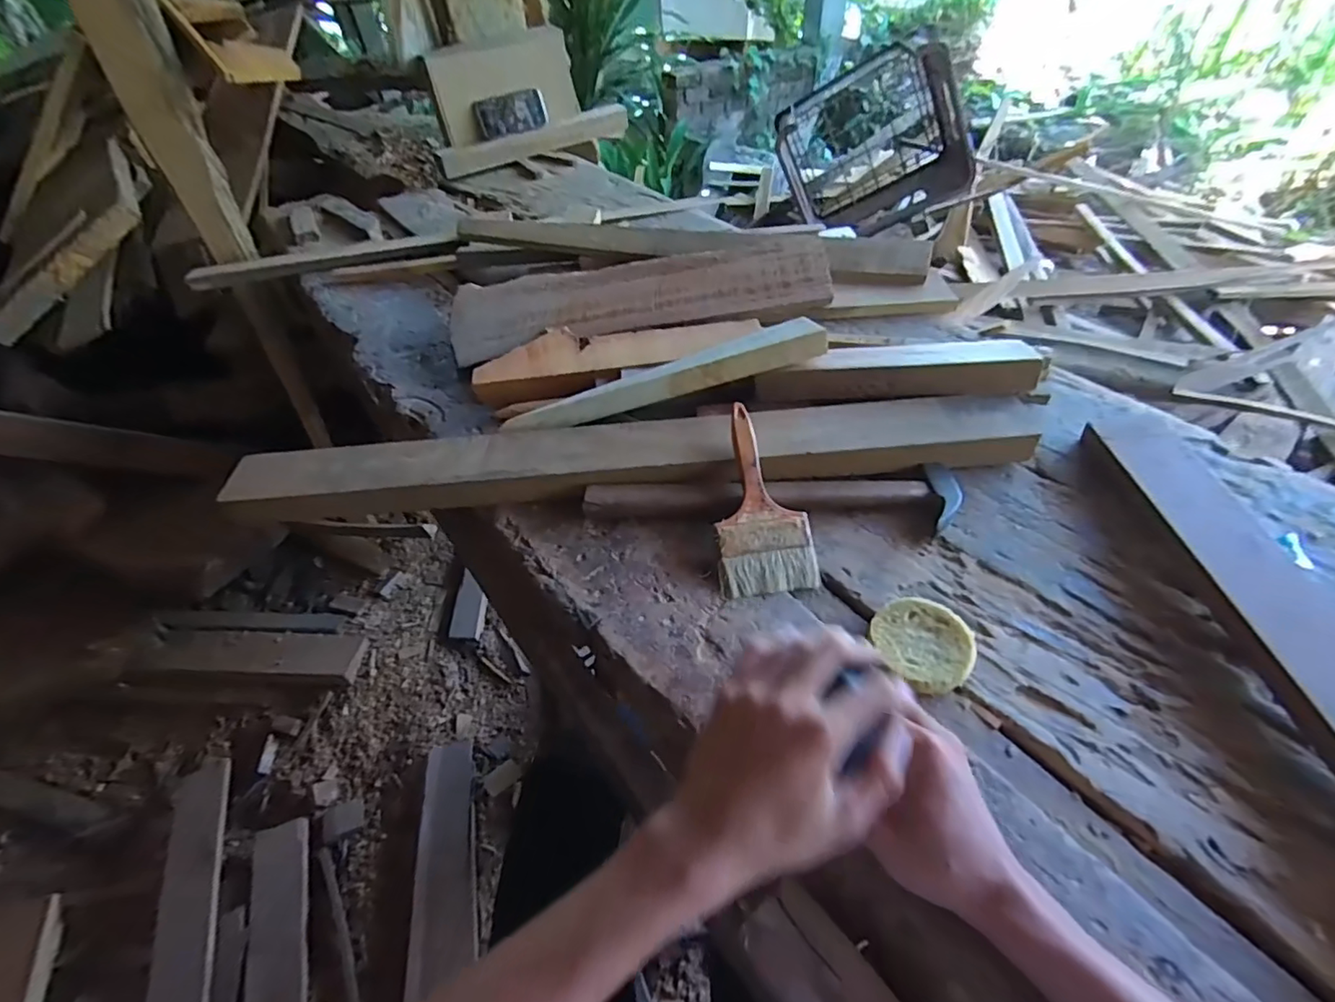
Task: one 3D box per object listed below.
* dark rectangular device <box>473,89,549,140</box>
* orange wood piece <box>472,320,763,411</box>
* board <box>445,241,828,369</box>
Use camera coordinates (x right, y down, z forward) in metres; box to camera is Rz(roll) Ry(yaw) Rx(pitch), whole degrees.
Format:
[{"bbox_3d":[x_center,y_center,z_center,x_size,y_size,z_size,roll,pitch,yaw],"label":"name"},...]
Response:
[{"bbox_3d":[-0.333,-0.832,1.242,0.150,0.072,0.016,-23,36,-16],"label":"dark rectangular device"},{"bbox_3d":[-0.063,-0.182,0.725,0.342,0.027,0.102,-9,49,-3],"label":"orange wood piece"},{"bbox_3d":[-0.037,-0.280,0.795,0.522,0.036,0.158,-7,49,-1],"label":"board"}]

